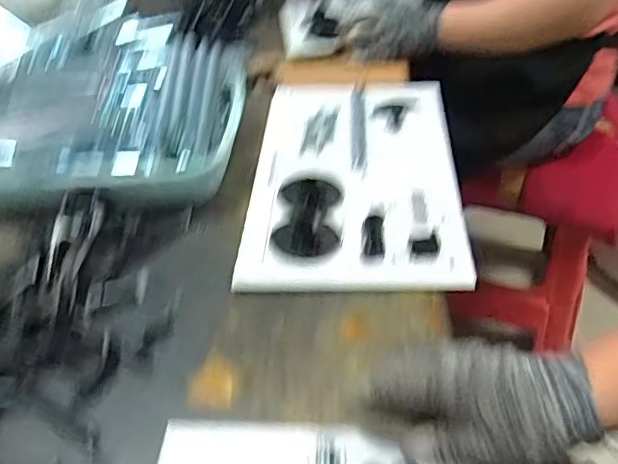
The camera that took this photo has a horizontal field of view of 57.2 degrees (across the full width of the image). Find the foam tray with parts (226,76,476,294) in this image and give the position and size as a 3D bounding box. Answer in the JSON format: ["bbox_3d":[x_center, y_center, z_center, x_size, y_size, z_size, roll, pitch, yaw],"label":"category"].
[{"bbox_3d":[0.052,-0.086,0.673,0.228,0.033,0.395,1,42,4],"label":"foam tray with parts"}]

